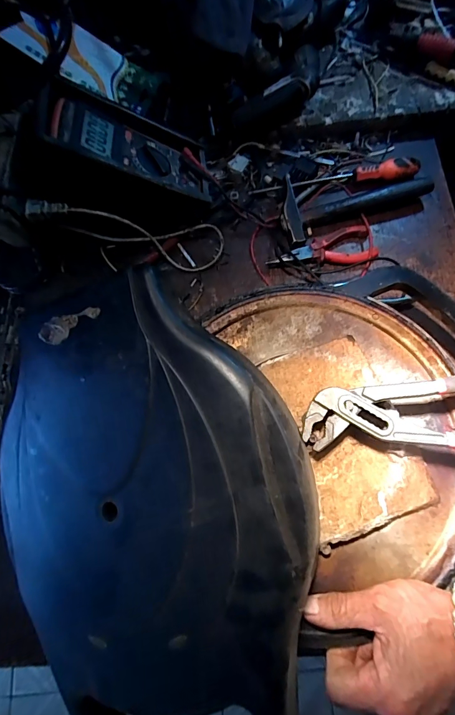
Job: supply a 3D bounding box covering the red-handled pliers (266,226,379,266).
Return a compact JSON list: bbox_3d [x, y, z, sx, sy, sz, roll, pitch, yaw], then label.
[{"bbox_3d":[0.124,-0.140,0.470,0.140,0.014,0.051,-13,76,-3],"label":"red-handled pliers"}]

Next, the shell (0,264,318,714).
[{"bbox_3d":[-0.074,0.125,0.288,0.260,0.099,0.380,-5,75,-1],"label":"shell"}]

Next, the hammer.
[{"bbox_3d":[0.167,-0.228,0.493,0.212,0.034,0.096,-20,76,-4],"label":"hammer"}]

